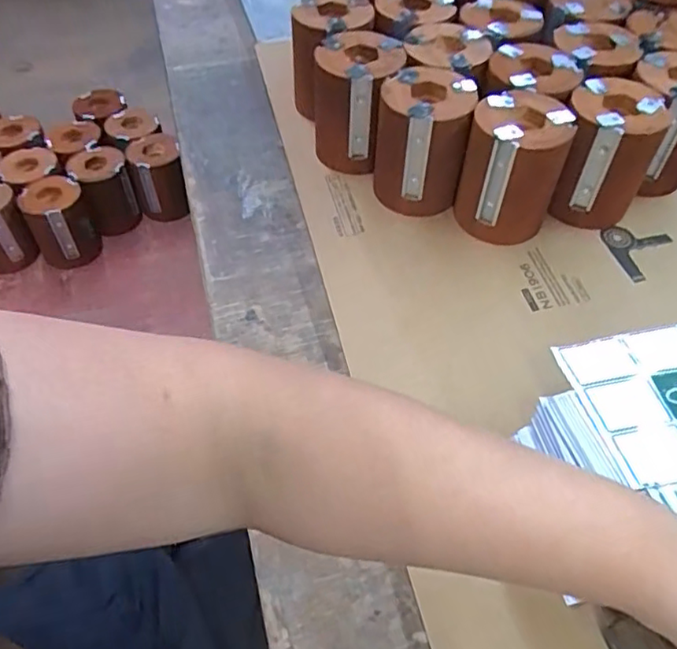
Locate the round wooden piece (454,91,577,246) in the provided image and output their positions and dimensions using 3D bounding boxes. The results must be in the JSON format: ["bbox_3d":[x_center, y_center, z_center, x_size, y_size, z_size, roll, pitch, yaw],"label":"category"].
[{"bbox_3d":[0.148,-0.130,0.514,0.075,0.102,0.081,-1,52,1],"label":"round wooden piece"}]

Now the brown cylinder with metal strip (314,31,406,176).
[{"bbox_3d":[0.019,-0.206,0.575,0.075,0.104,0.082,11,53,10],"label":"brown cylinder with metal strip"}]

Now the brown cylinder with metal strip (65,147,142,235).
[{"bbox_3d":[-0.328,-0.189,0.864,0.071,0.088,0.084,-19,54,-12],"label":"brown cylinder with metal strip"}]

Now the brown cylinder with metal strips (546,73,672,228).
[{"bbox_3d":[0.228,-0.143,0.528,0.076,0.100,0.092,21,56,17],"label":"brown cylinder with metal strips"}]

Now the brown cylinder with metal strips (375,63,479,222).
[{"bbox_3d":[0.072,-0.158,0.536,0.079,0.099,0.083,6,53,6],"label":"brown cylinder with metal strips"}]

